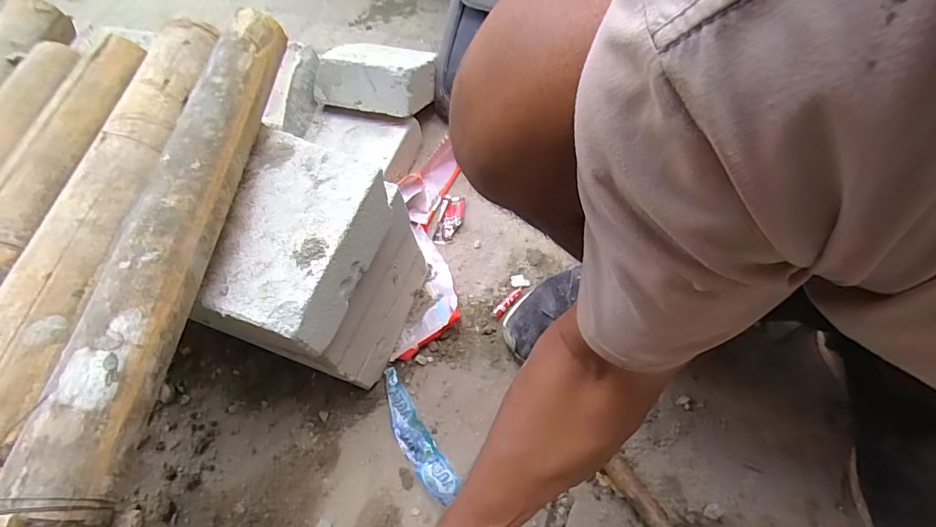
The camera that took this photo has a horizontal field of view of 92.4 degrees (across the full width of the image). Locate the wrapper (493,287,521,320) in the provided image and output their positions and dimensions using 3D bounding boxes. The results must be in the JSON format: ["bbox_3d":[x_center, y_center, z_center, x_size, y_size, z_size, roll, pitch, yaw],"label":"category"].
[{"bbox_3d":[0.057,0.056,0.661,0.016,0.005,0.060,36,66,23],"label":"wrapper"}]

